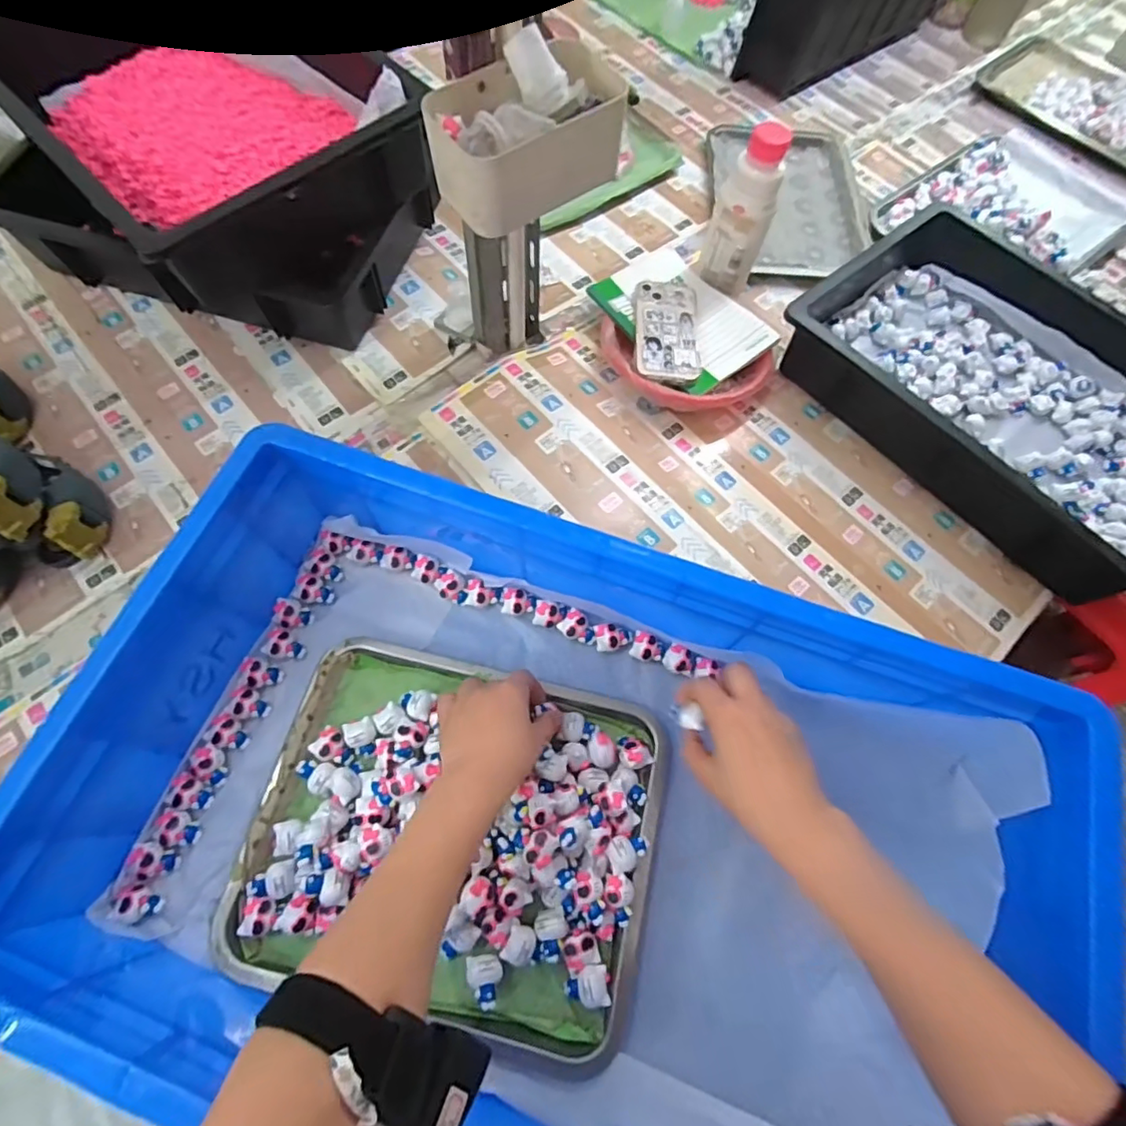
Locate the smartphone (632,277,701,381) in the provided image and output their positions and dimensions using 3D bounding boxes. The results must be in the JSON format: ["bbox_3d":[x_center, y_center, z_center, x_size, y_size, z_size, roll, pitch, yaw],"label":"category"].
[{"bbox_3d":[0.123,-0.278,0.668,0.077,0.012,0.157,2,66,-2],"label":"smartphone"}]

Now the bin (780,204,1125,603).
[{"bbox_3d":[0.507,-0.199,0.643,0.309,0.078,0.446,-37,73,-17],"label":"bin"}]

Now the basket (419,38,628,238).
[{"bbox_3d":[-0.025,-0.326,0.432,0.150,0.071,0.096,-32,70,-16],"label":"basket"}]

